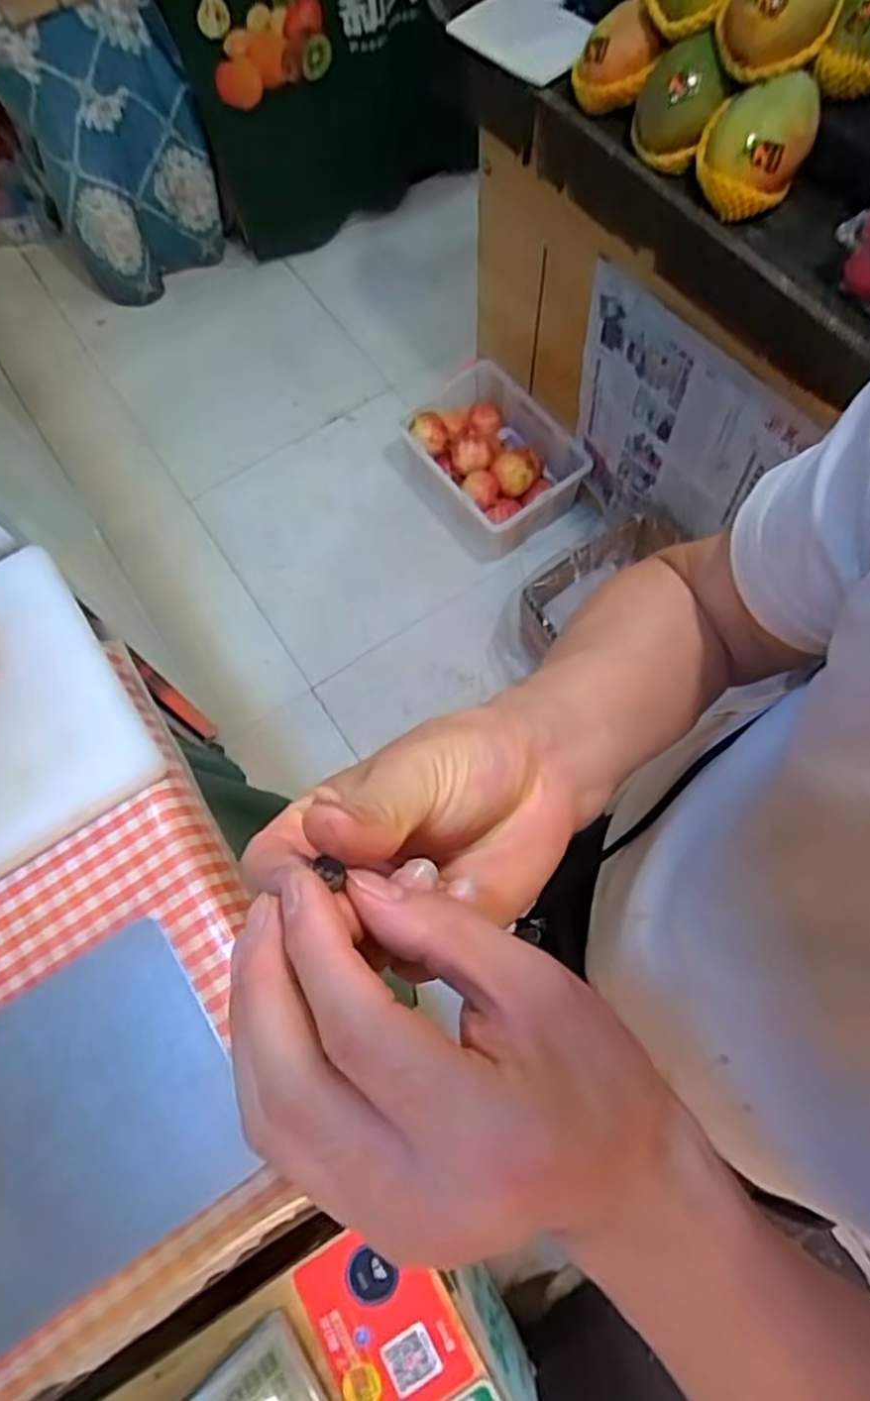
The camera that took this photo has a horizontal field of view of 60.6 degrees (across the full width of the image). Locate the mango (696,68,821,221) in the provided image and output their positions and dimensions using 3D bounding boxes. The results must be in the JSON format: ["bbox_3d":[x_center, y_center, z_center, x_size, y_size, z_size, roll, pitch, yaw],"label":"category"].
[{"bbox_3d":[0.380,-0.648,0.868,0.124,0.097,0.105,-8,70,0],"label":"mango"}]

